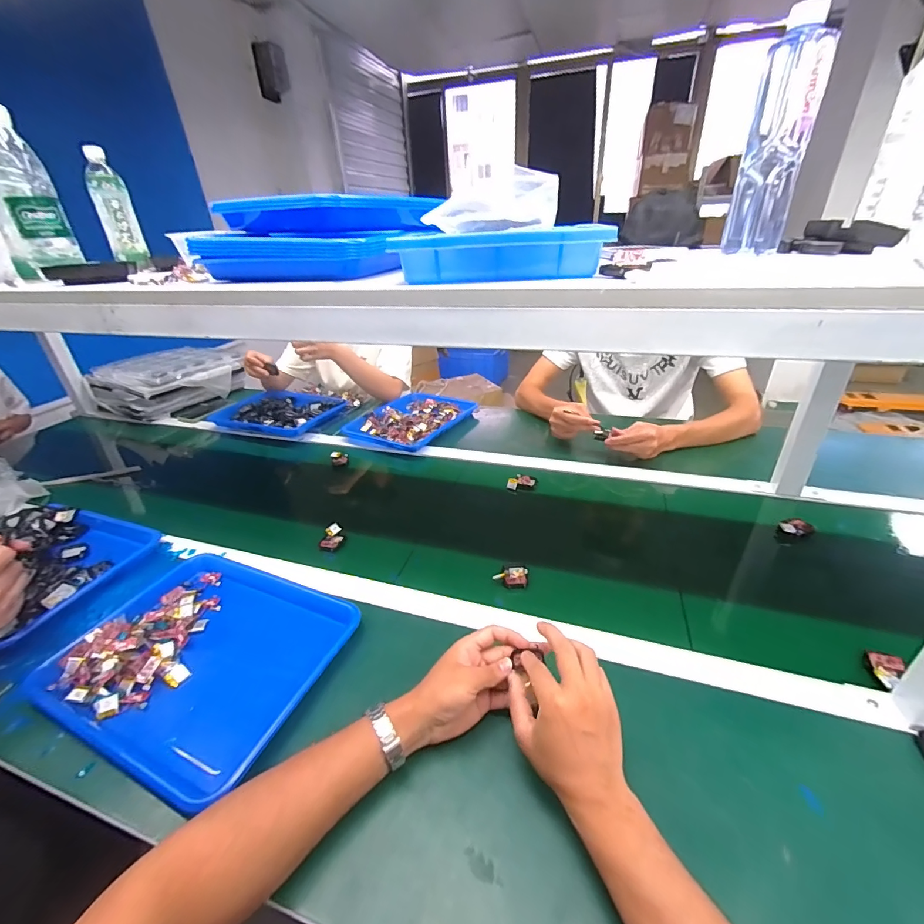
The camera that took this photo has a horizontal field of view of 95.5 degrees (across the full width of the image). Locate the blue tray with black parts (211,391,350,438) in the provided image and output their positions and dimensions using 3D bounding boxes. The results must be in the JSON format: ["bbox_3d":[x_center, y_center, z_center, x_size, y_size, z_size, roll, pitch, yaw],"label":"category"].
[{"bbox_3d":[-0.502,-0.145,1.156,0.314,0.032,0.225,13,34,25],"label":"blue tray with black parts"}]

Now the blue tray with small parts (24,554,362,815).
[{"bbox_3d":[-0.330,0.247,0.549,0.335,0.042,0.266,11,33,22],"label":"blue tray with small parts"}]

